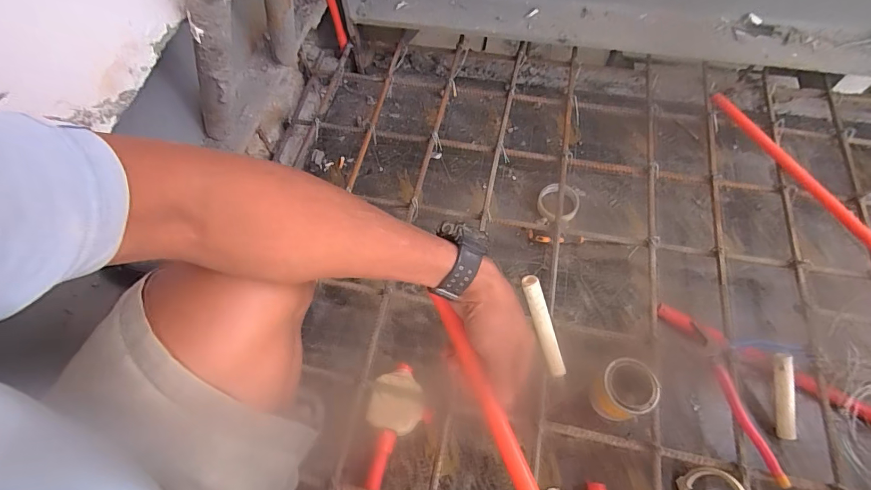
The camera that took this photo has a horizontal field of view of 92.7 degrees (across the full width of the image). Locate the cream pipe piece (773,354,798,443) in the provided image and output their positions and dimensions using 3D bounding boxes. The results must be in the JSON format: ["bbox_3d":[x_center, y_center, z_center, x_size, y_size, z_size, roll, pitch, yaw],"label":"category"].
[{"bbox_3d":[0.557,0.243,0.663,0.021,0.022,0.132,-2,90,2],"label":"cream pipe piece"}]

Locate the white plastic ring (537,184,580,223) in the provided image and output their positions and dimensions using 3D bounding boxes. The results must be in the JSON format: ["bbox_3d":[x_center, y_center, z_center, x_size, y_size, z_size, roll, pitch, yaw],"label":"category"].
[{"bbox_3d":[0.261,-0.085,0.890,0.085,0.030,0.093,-1,62,2],"label":"white plastic ring"}]

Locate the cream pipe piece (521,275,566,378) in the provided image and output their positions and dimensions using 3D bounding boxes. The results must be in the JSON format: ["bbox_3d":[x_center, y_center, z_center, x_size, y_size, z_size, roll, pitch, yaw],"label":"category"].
[{"bbox_3d":[0.166,0.131,0.630,0.026,0.186,0.019,-26,21,-11],"label":"cream pipe piece"}]

